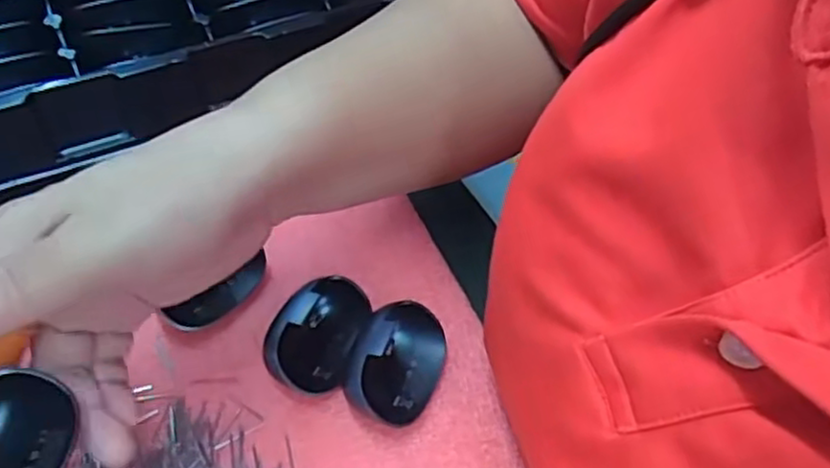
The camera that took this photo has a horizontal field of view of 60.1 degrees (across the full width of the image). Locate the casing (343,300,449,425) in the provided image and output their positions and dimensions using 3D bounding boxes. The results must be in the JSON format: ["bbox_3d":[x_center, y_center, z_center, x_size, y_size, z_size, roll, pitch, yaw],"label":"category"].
[{"bbox_3d":[-0.009,0.059,0.318,0.038,0.027,0.057,20,50,13],"label":"casing"}]

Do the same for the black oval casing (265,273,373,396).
[{"bbox_3d":[-0.045,0.047,0.326,0.040,0.025,0.054,8,48,3],"label":"black oval casing"}]

